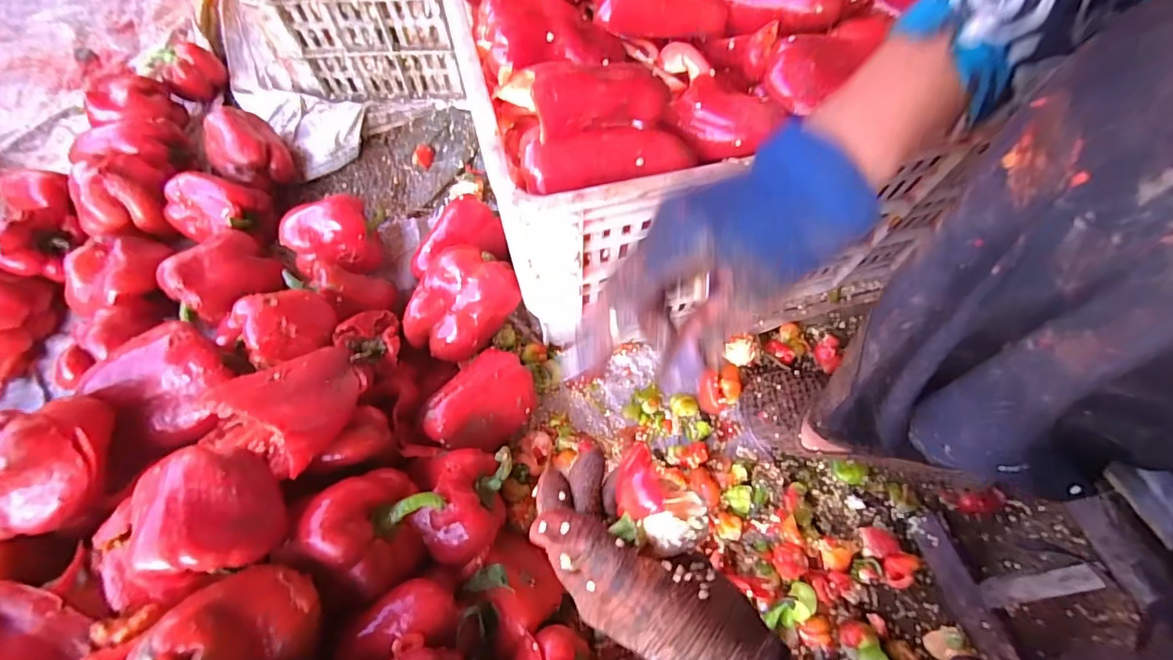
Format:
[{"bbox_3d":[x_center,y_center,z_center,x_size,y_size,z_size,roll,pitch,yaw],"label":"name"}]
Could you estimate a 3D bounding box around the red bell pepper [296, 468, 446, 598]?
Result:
[{"bbox_3d":[-0.175,0.158,0.408,0.083,0.069,0.089,1,66,-1],"label":"red bell pepper"}]

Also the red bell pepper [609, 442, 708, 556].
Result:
[{"bbox_3d":[0.041,0.099,0.287,0.057,0.028,0.044,29,69,11],"label":"red bell pepper"}]

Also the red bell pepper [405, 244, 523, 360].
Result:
[{"bbox_3d":[-0.133,-0.027,0.538,0.086,0.074,0.106,28,68,11],"label":"red bell pepper"}]

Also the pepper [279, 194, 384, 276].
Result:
[{"bbox_3d":[-0.290,-0.102,0.595,0.105,0.083,0.092,-20,68,-10],"label":"pepper"}]

